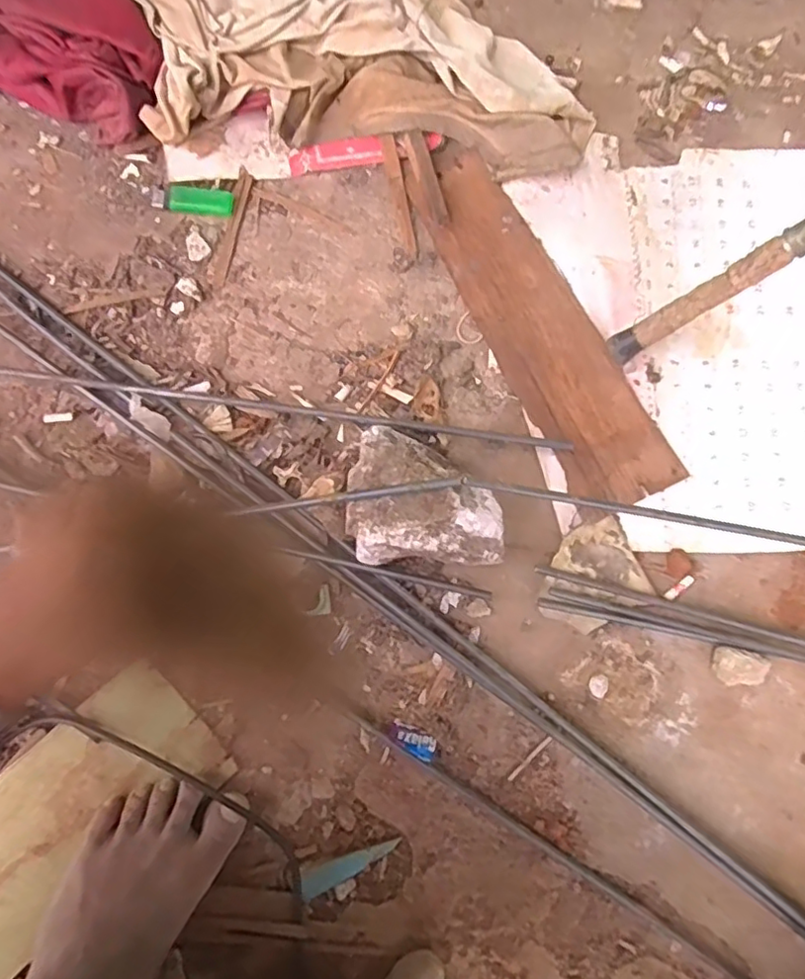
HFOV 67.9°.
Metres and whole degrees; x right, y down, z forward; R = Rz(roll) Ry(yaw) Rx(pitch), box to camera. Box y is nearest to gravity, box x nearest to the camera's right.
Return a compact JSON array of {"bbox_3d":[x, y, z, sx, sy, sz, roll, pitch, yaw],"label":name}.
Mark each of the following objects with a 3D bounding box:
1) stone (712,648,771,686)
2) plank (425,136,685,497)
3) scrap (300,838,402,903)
[{"bbox_3d":[0.288,0.152,0.514,0.042,0.024,0.030,3,79,1],"label":"stone"},{"bbox_3d":[0.129,-0.170,0.584,0.102,0.016,0.400,-24,79,-4],"label":"plank"},{"bbox_3d":[-0.043,0.309,0.491,0.085,0.006,0.020,-24,79,-4],"label":"scrap"}]

